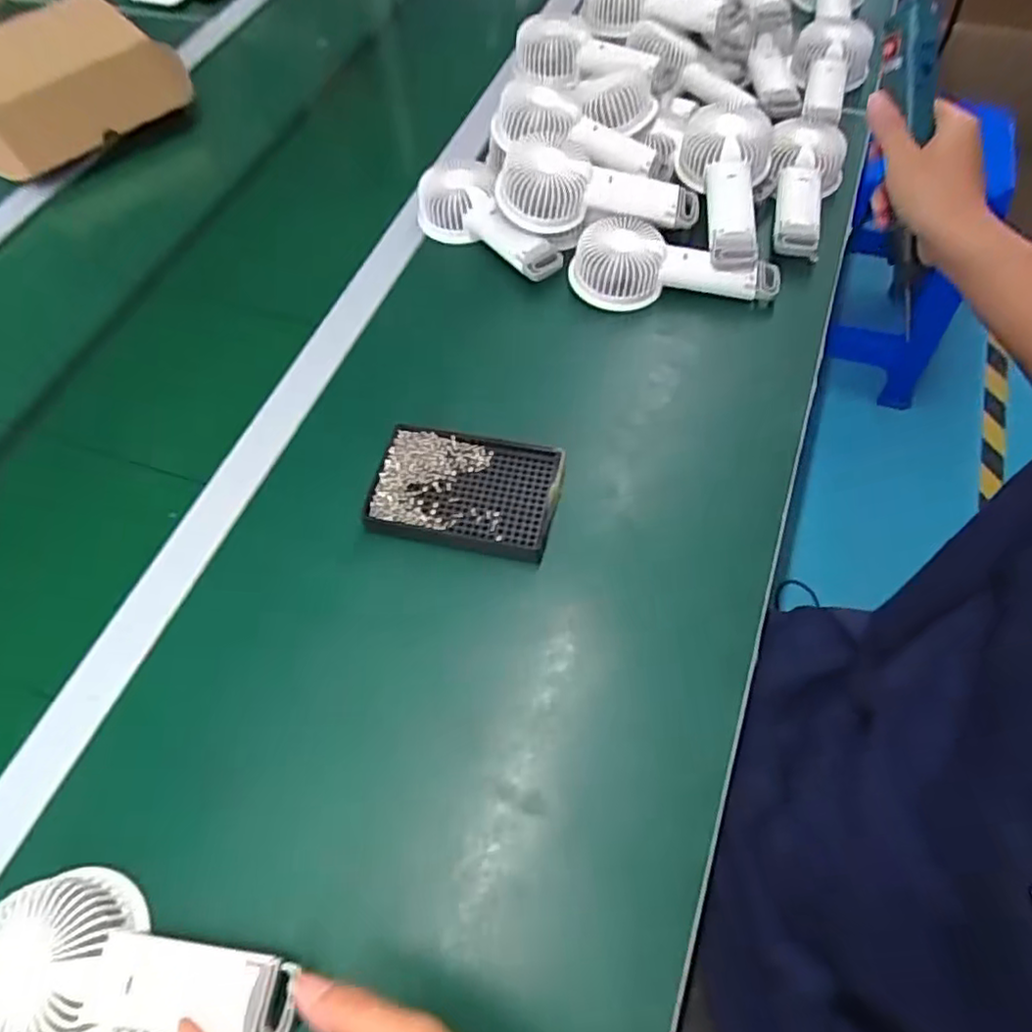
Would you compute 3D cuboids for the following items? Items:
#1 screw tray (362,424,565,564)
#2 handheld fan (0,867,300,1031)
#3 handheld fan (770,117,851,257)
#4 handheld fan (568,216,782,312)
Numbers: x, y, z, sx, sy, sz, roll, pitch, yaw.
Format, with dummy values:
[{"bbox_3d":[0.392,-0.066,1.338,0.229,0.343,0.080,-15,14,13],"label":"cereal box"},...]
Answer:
[{"bbox_3d":[-0.038,-0.019,0.497,0.138,0.021,0.092,8,62,7],"label":"screw tray"},{"bbox_3d":[-0.212,0.246,0.351,0.165,0.036,0.083,7,61,2],"label":"handheld fan"},{"bbox_3d":[0.285,-0.335,0.639,0.074,0.035,0.196,15,63,11],"label":"handheld fan"},{"bbox_3d":[0.145,-0.230,0.597,0.189,0.048,0.072,3,62,5],"label":"handheld fan"}]

